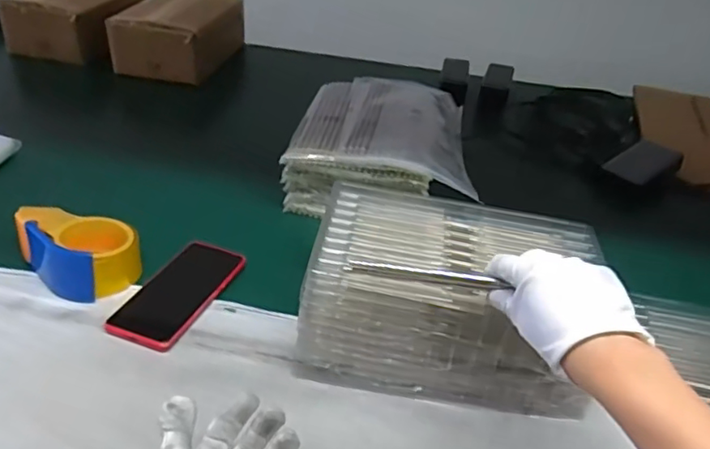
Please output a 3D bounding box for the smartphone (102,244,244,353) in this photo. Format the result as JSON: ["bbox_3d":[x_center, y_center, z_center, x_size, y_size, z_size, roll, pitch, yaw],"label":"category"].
[{"bbox_3d":[-0.194,0.074,0.655,0.077,0.009,0.161,17,37,14],"label":"smartphone"}]

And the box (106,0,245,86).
[{"bbox_3d":[-0.339,-0.384,1.164,0.173,0.110,0.230,13,36,9],"label":"box"}]

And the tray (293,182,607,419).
[{"bbox_3d":[0.098,0.065,0.593,0.266,0.114,0.192,10,38,6],"label":"tray"}]

